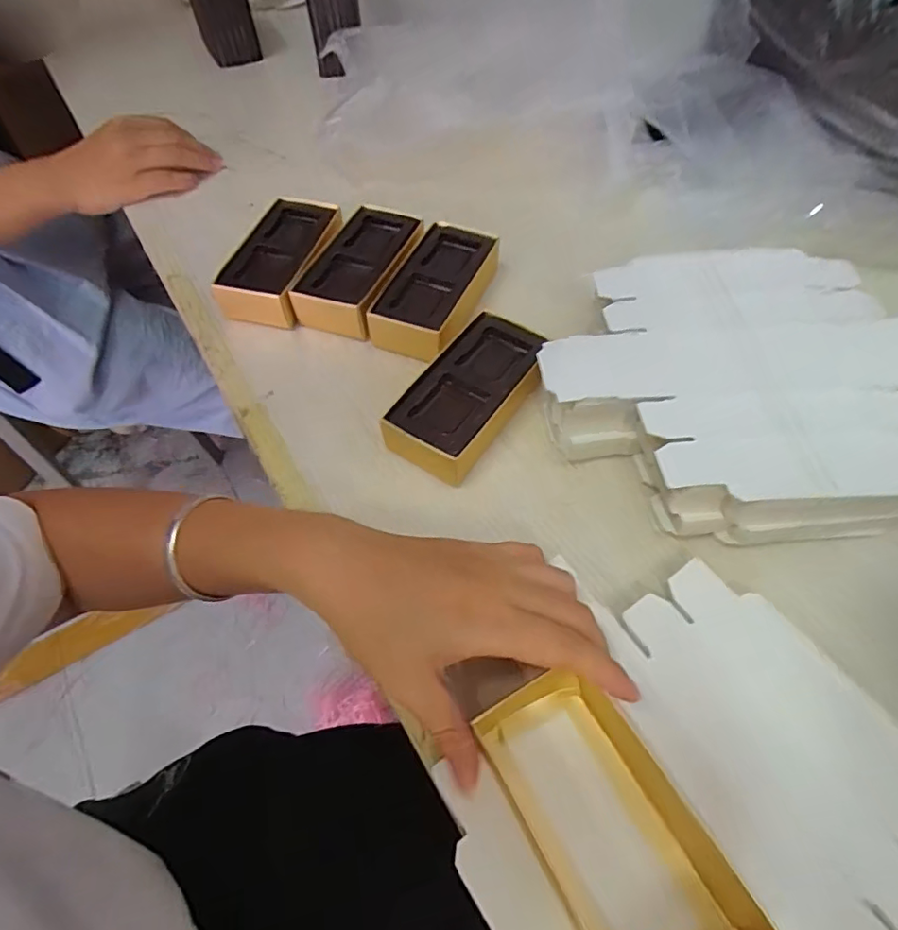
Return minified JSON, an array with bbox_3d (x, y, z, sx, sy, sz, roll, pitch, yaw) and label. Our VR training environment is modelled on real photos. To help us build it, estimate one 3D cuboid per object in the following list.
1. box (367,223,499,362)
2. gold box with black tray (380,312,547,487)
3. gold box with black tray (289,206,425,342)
[{"bbox_3d":[-0.010,-0.126,0.402,0.063,0.034,0.119,19,54,14],"label":"box"},{"bbox_3d":[0.016,-0.045,0.347,0.056,0.034,0.113,28,56,20],"label":"gold box with black tray"},{"bbox_3d":[-0.064,-0.148,0.418,0.066,0.035,0.114,19,59,15],"label":"gold box with black tray"}]

